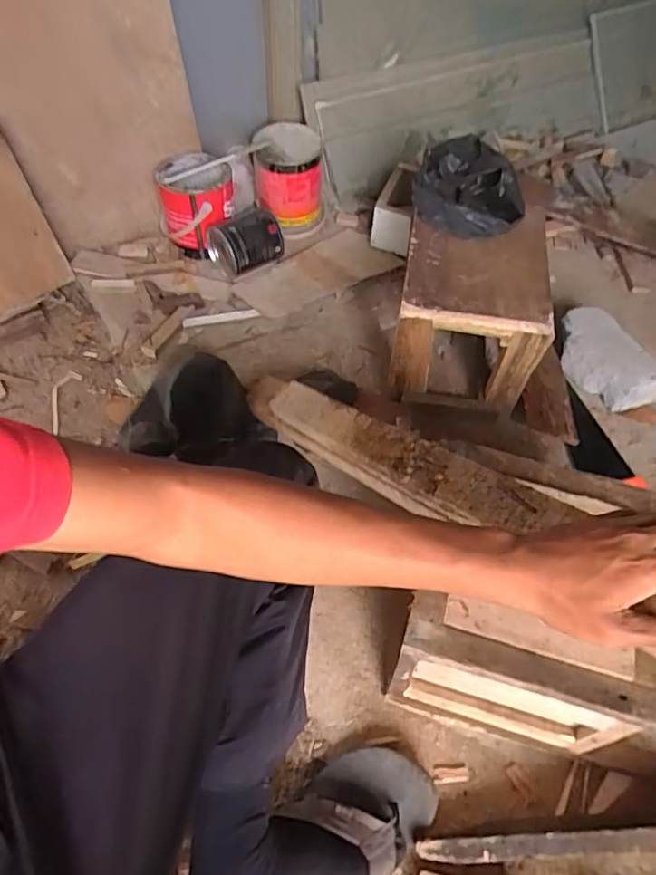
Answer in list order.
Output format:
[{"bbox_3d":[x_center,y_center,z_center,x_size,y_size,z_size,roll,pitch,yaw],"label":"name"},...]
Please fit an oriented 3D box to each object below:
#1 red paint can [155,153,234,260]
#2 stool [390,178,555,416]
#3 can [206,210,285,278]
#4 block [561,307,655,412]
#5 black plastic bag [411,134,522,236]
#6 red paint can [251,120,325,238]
[{"bbox_3d":[-0.275,-0.492,1.217,0.150,0.147,0.152,-5,54,-6],"label":"red paint can"},{"bbox_3d":[0.236,-0.213,0.974,0.239,0.195,0.244,5,53,1],"label":"stool"},{"bbox_3d":[-0.170,-0.408,1.200,0.131,0.100,0.103,-35,62,-25],"label":"can"},{"bbox_3d":[0.508,-0.143,1.063,0.129,0.067,0.211,-18,56,-15],"label":"block"},{"bbox_3d":[0.242,-0.423,0.976,0.184,0.087,0.196,11,54,6],"label":"black plastic bag"},{"bbox_3d":[-0.086,-0.588,1.294,0.156,0.157,0.193,-4,54,-5],"label":"red paint can"}]

